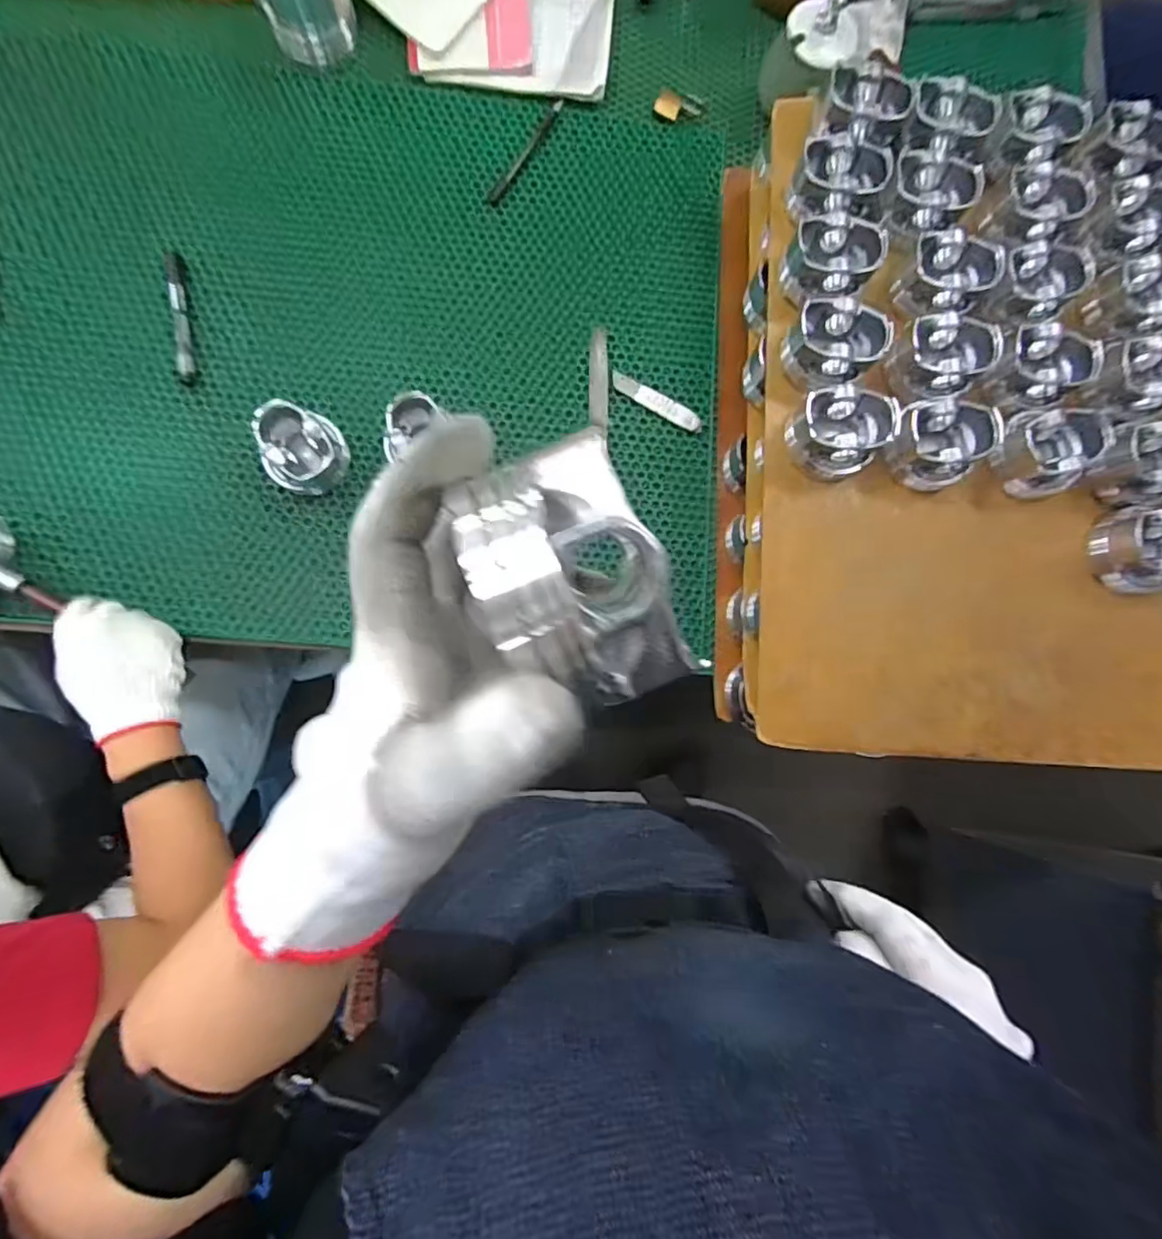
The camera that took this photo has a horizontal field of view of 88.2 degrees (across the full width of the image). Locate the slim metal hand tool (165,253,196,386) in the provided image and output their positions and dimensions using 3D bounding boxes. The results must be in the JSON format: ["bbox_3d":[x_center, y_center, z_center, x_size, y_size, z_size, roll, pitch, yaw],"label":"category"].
[{"bbox_3d":[-0.416,-0.316,0.623,0.020,0.012,0.146,-9,84,-7],"label":"slim metal hand tool"}]

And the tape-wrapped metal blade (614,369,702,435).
[{"bbox_3d":[0.084,-0.240,0.663,0.112,0.010,0.020,30,81,-1],"label":"tape-wrapped metal blade"}]

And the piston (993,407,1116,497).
[{"bbox_3d":[0.433,-0.157,0.556,0.082,0.050,0.079,-21,86,-8],"label":"piston"}]

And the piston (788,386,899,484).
[{"bbox_3d":[0.230,-0.168,0.534,0.080,0.044,0.075,1,83,-5],"label":"piston"}]

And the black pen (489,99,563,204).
[{"bbox_3d":[-0.062,-0.535,0.684,0.013,0.006,0.151,32,81,-1],"label":"black pen"}]

